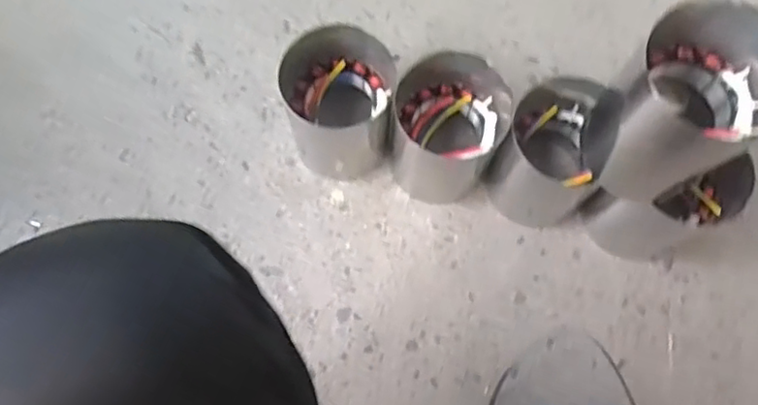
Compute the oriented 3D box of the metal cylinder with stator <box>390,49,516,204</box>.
[{"bbox_3d":[0.077,-0.083,0.720,0.119,0.153,0.127,1,72,-2],"label":"metal cylinder with stator"}]

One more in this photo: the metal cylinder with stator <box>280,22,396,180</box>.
[{"bbox_3d":[-0.046,-0.106,0.716,0.111,0.166,0.107,1,72,-2],"label":"metal cylinder with stator"}]

